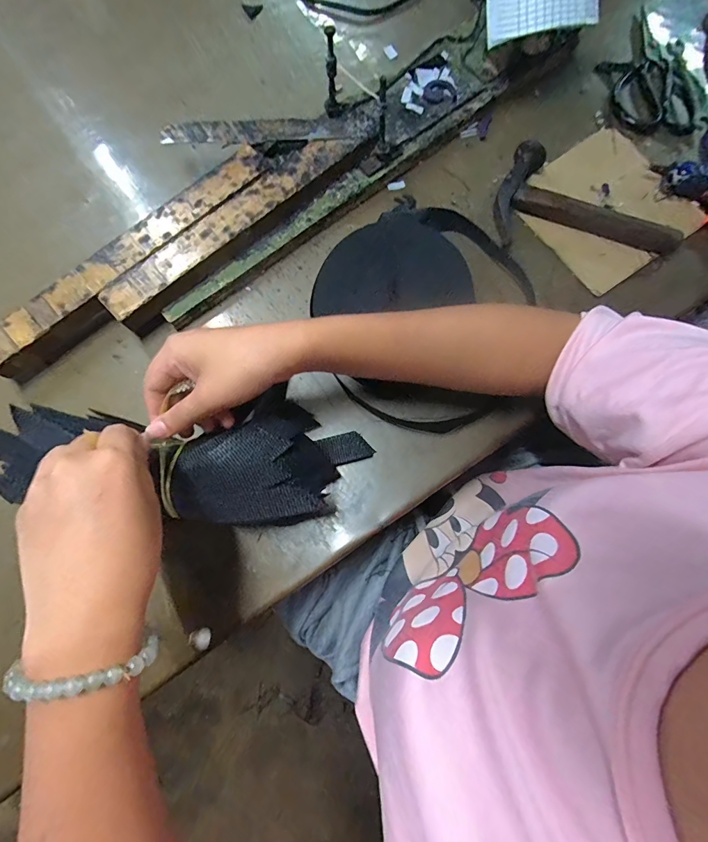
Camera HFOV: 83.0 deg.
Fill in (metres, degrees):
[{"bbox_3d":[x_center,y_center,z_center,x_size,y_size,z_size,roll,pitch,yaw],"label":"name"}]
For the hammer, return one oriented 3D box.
[{"bbox_3d":[0.244,-0.213,0.419,0.186,0.028,0.102,23,78,6],"label":"hammer"}]

